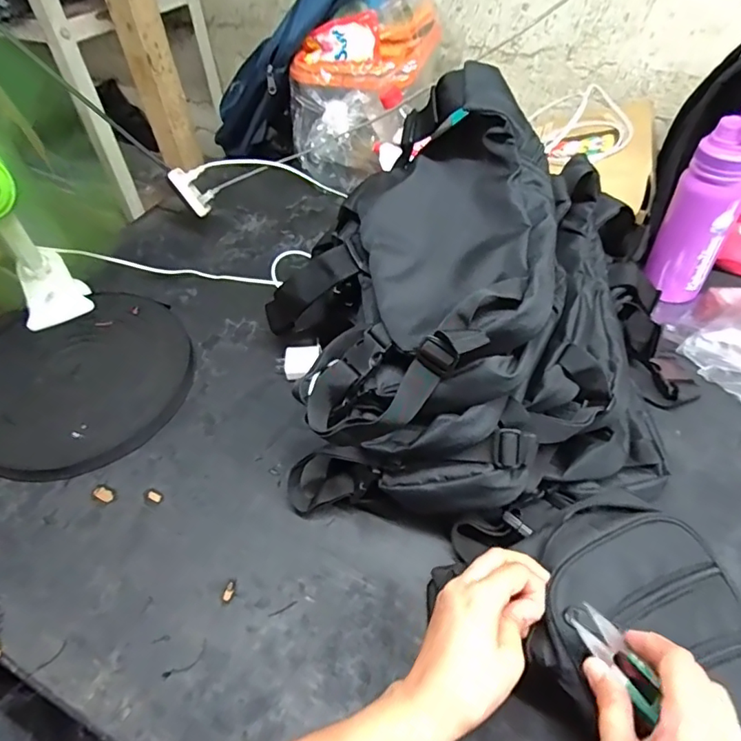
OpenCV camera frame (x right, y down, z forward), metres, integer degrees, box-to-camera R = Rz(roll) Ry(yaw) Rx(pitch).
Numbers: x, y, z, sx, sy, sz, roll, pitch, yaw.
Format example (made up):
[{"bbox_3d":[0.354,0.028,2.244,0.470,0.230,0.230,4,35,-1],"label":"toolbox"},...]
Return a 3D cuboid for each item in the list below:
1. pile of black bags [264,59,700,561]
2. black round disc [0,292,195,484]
[{"bbox_3d":[0.120,-0.058,0.510,0.457,0.276,0.342,-12,48,-7],"label":"pile of black bags"},{"bbox_3d":[-0.367,0.008,0.648,0.271,0.020,0.263,1,54,-1],"label":"black round disc"}]

